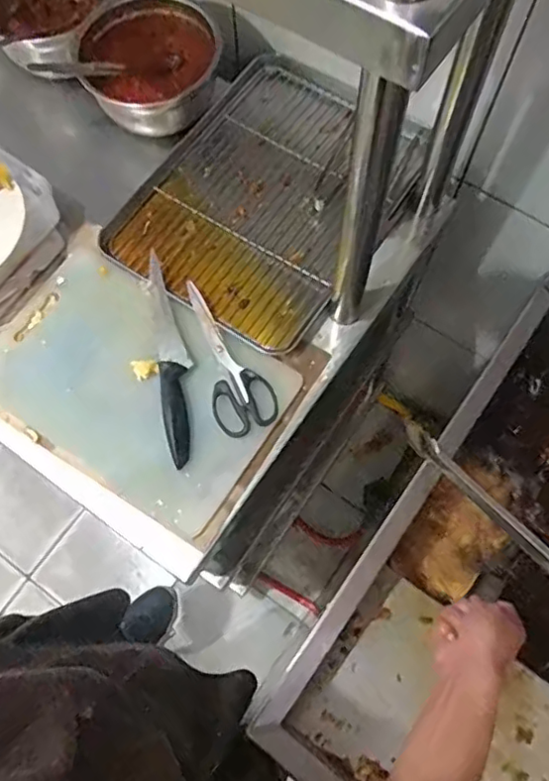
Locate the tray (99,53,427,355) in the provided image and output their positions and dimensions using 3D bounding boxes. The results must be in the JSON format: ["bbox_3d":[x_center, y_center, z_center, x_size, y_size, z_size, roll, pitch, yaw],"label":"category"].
[{"bbox_3d":[0.000,-0.264,0.807,0.302,0.042,0.389,35,73,12],"label":"tray"}]

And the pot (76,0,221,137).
[{"bbox_3d":[-0.166,-0.436,0.820,0.179,0.108,0.161,-7,69,-3],"label":"pot"}]

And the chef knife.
[{"bbox_3d":[-0.122,-0.045,0.722,0.036,0.015,0.269,-8,69,-3],"label":"chef knife"}]

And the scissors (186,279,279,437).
[{"bbox_3d":[-0.053,-0.045,0.720,0.072,0.016,0.199,-15,70,-6],"label":"scissors"}]

